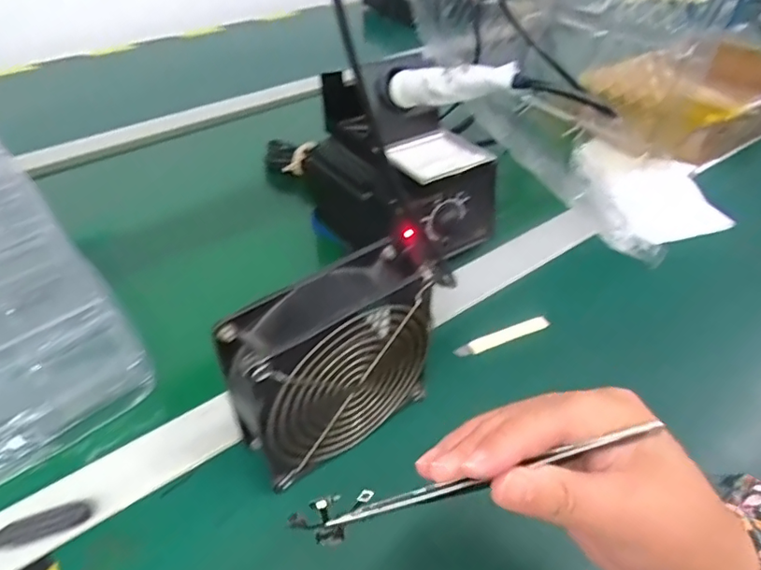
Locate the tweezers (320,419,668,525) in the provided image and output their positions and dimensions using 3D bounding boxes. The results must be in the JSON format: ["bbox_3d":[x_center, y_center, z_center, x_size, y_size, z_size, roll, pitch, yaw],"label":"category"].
[{"bbox_3d":[0.045,0.073,0.207,0.132,0.006,0.007,-16,45,-3],"label":"tweezers"}]

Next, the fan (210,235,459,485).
[{"bbox_3d":[-0.026,0.048,0.324,0.131,0.117,0.049,-30,51,-28],"label":"fan"}]

